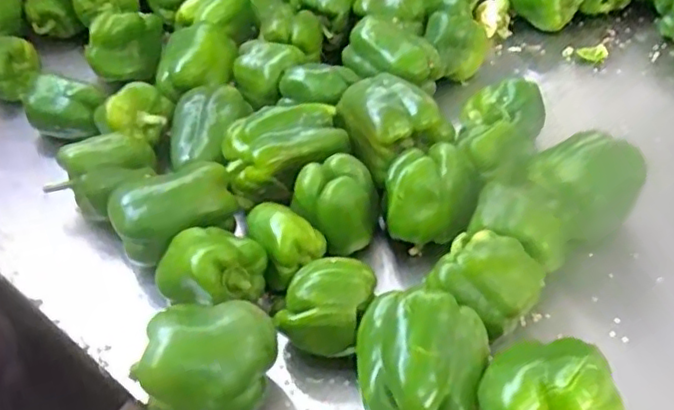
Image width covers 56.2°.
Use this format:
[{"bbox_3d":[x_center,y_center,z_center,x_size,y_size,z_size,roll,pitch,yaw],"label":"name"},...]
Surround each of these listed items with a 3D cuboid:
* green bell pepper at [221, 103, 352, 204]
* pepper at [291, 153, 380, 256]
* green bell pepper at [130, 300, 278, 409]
[{"bbox_3d":[-0.051,-0.054,0.641,0.125,0.061,0.075,-15,46,-9],"label":"green bell pepper"},{"bbox_3d":[-0.003,0.000,0.610,0.080,0.069,0.068,-3,45,2],"label":"pepper"},{"bbox_3d":[-0.095,0.127,0.490,0.093,0.091,0.079,8,47,13],"label":"green bell pepper"}]

